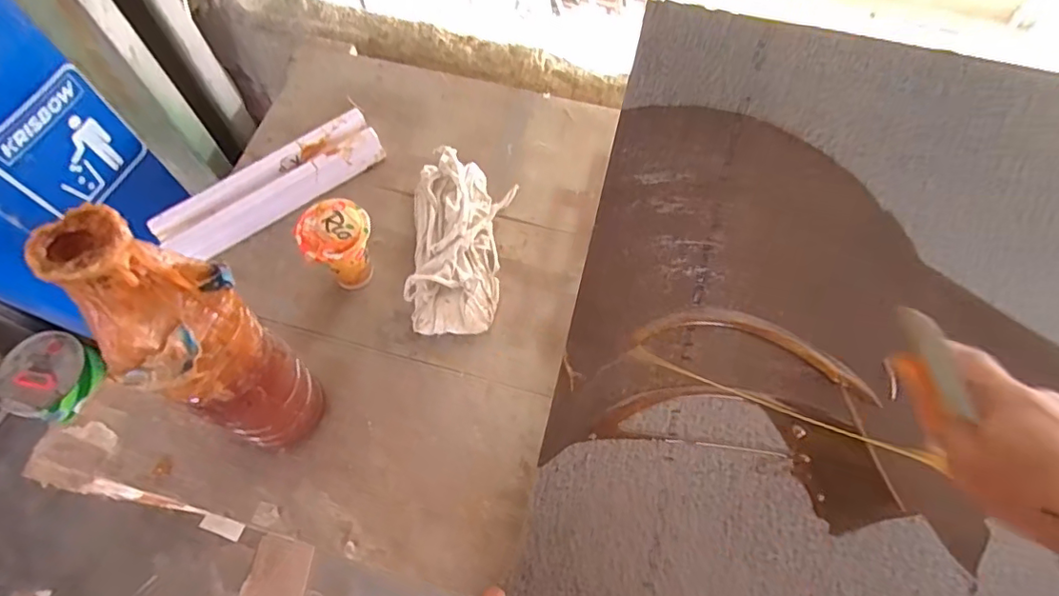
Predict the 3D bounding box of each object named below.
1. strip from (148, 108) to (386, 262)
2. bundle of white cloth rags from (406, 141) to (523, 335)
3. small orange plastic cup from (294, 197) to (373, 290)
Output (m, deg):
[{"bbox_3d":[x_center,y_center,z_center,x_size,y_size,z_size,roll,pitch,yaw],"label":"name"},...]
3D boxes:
[{"bbox_3d":[-0.299,-0.137,0.666,0.258,0.038,0.071,-36,69,-16],"label":"strip"},{"bbox_3d":[-0.077,-0.065,0.619,0.113,0.067,0.217,-1,64,-1],"label":"bundle of white cloth rags"},{"bbox_3d":[-0.197,-0.050,0.594,0.072,0.100,0.066,0,64,0],"label":"small orange plastic cup"}]

